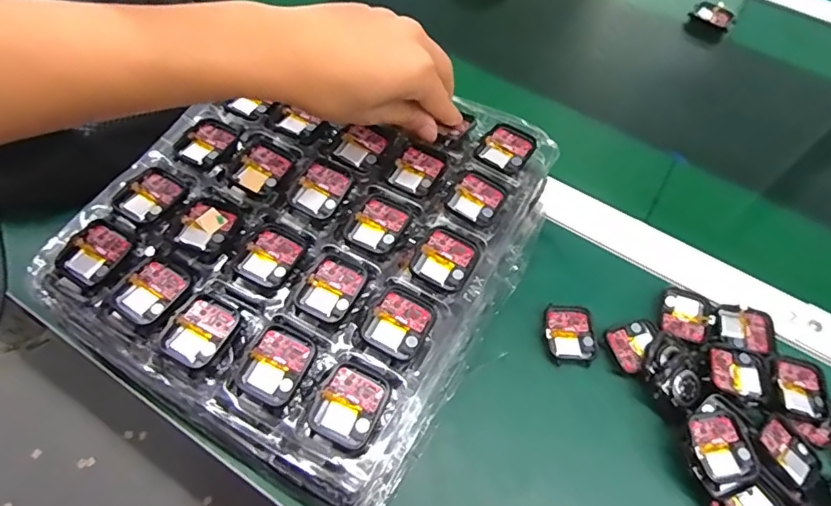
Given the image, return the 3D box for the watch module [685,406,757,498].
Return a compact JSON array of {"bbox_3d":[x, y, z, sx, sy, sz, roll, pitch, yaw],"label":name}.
[{"bbox_3d":[0.198,0.129,0.333,0.042,0.011,0.046,-17,63,-12],"label":"watch module"}]

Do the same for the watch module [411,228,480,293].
[{"bbox_3d":[0.021,0.003,0.337,0.037,0.004,0.042,26,63,12],"label":"watch module"}]

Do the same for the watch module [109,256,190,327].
[{"bbox_3d":[-0.166,0.024,0.319,0.033,0.005,0.043,34,64,15],"label":"watch module"}]

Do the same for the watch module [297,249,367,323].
[{"bbox_3d":[-0.052,0.021,0.325,0.035,0.007,0.043,23,62,10],"label":"watch module"}]

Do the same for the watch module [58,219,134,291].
[{"bbox_3d":[-0.205,0.001,0.328,0.039,0.007,0.042,29,63,13],"label":"watch module"}]

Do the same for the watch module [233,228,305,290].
[{"bbox_3d":[-0.094,0.002,0.335,0.036,0.004,0.042,25,63,11],"label":"watch module"}]

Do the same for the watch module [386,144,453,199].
[{"bbox_3d":[0.002,-0.061,0.373,0.036,0.008,0.040,29,63,13],"label":"watch module"}]

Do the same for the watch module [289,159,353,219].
[{"bbox_3d":[-0.066,-0.045,0.359,0.035,0.009,0.038,27,63,12],"label":"watch module"}]

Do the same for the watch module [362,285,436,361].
[{"bbox_3d":[-0.009,0.043,0.316,0.035,0.005,0.042,27,63,12],"label":"watch module"}]

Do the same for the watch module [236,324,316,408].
[{"bbox_3d":[-0.081,0.066,0.299,0.035,0.008,0.042,25,62,11],"label":"watch module"}]

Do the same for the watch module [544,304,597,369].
[{"bbox_3d":[0.117,0.061,0.384,0.036,0.004,0.047,-1,61,-3],"label":"watch module"}]

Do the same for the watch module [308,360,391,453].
[{"bbox_3d":[-0.036,0.087,0.290,0.036,0.008,0.043,25,63,11],"label":"watch module"}]

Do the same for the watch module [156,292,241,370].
[{"bbox_3d":[-0.130,0.048,0.308,0.036,0.006,0.043,28,63,13],"label":"watch module"}]

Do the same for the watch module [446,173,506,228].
[{"bbox_3d":[0.044,-0.039,0.363,0.035,0.004,0.039,31,64,14],"label":"watch module"}]

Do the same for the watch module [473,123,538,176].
[{"bbox_3d":[0.070,-0.080,0.391,0.037,0.004,0.042,35,65,16],"label":"watch module"}]

